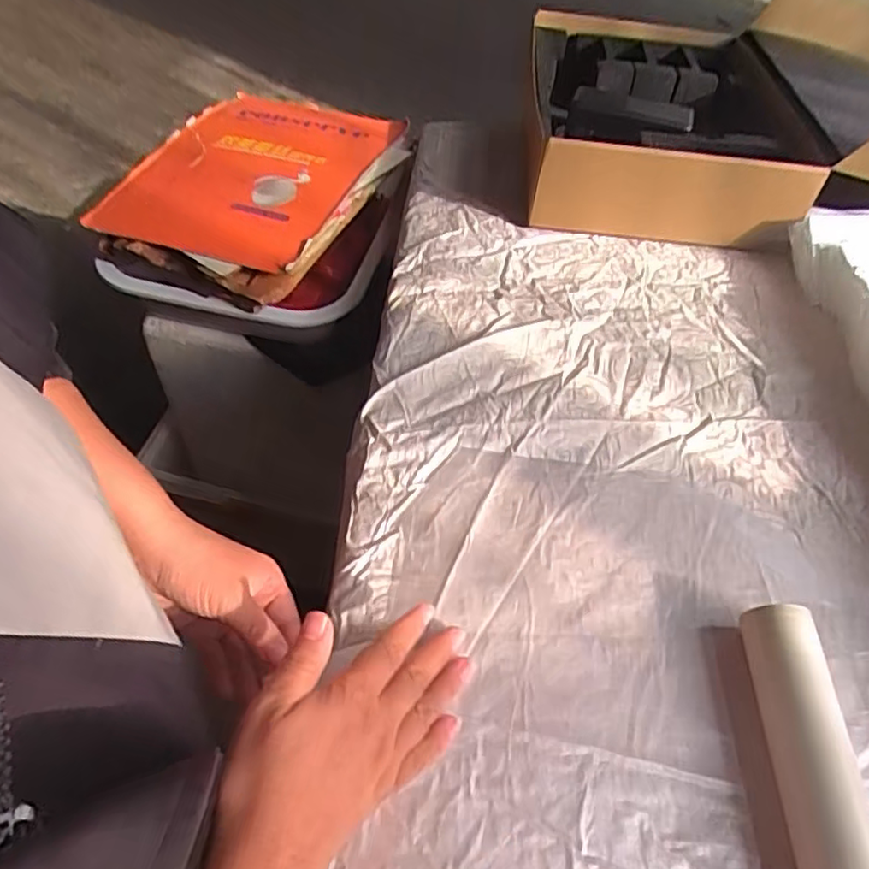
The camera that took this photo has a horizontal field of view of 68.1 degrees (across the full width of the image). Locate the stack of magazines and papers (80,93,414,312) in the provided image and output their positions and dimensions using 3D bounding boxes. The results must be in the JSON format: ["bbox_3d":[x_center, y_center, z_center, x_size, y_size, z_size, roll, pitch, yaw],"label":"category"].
[{"bbox_3d":[-0.196,-0.289,0.719,0.268,0.035,0.332,21,54,10],"label":"stack of magazines and papers"}]

